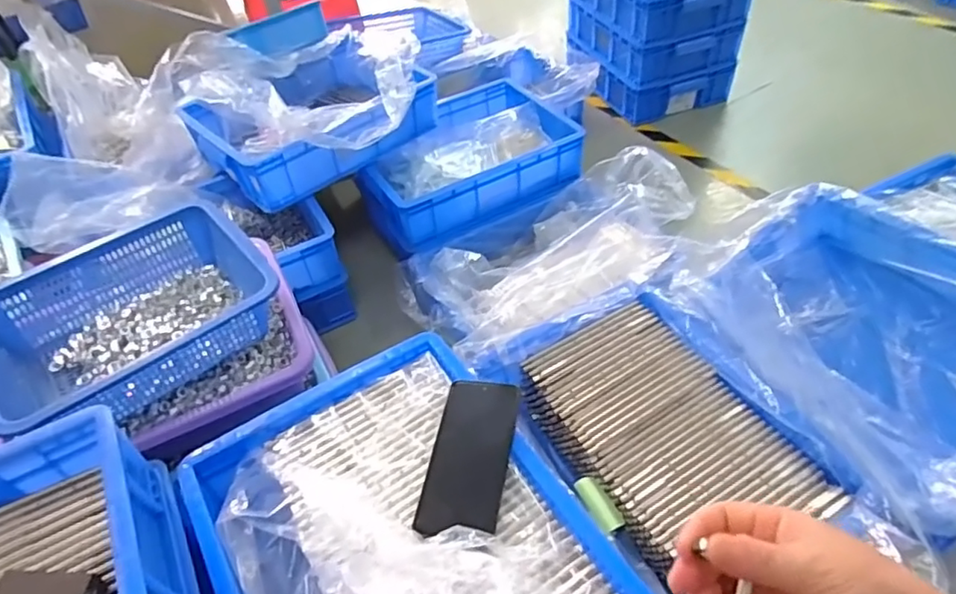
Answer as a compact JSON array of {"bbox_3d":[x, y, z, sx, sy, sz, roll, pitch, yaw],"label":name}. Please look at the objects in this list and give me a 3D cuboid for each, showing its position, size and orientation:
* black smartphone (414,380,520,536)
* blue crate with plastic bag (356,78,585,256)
[{"bbox_3d":[-0.008,0.153,0.575,0.076,0.014,0.154,2,53,17],"label":"black smartphone"},{"bbox_3d":[-0.030,-0.282,1.226,0.413,0.112,0.320,-26,49,-18],"label":"blue crate with plastic bag"}]

